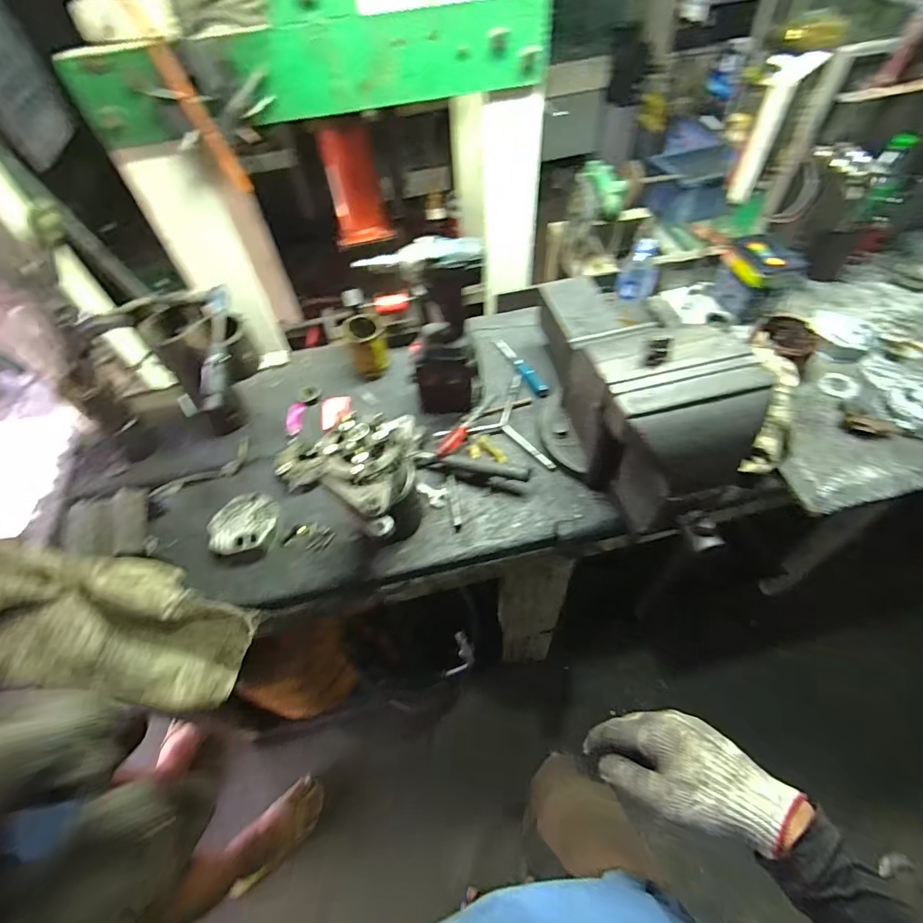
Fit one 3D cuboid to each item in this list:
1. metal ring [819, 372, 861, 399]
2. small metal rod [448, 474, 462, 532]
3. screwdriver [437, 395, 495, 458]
[{"bbox_3d":[0.700,-0.141,0.856,0.063,0.005,0.053,13,70,20],"label":"metal ring"},{"bbox_3d":[-0.011,0.070,0.802,0.018,0.016,0.104,-8,55,-2],"label":"small metal rod"},{"bbox_3d":[0.010,-0.066,0.880,0.020,0.034,0.218,21,42,17],"label":"screwdriver"}]

